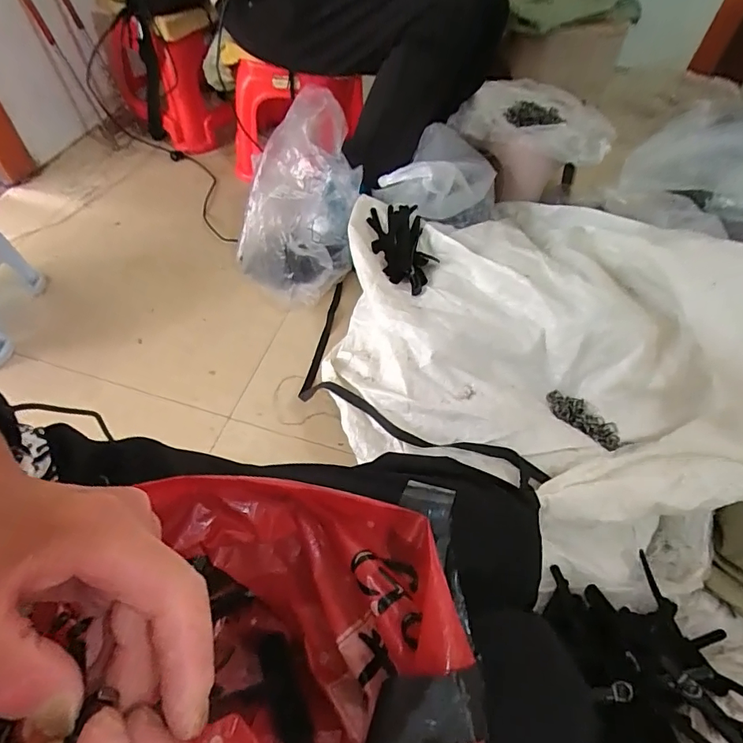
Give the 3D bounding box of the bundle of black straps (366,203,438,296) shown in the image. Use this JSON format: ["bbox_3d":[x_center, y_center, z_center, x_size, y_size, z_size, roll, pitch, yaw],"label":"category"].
[{"bbox_3d":[0.050,-0.204,0.781,0.100,0.032,0.193,-4,54,-7],"label":"bundle of black straps"}]

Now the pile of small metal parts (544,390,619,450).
[{"bbox_3d":[0.297,0.067,0.660,0.109,0.020,0.042,39,60,22],"label":"pile of small metal parts"}]

